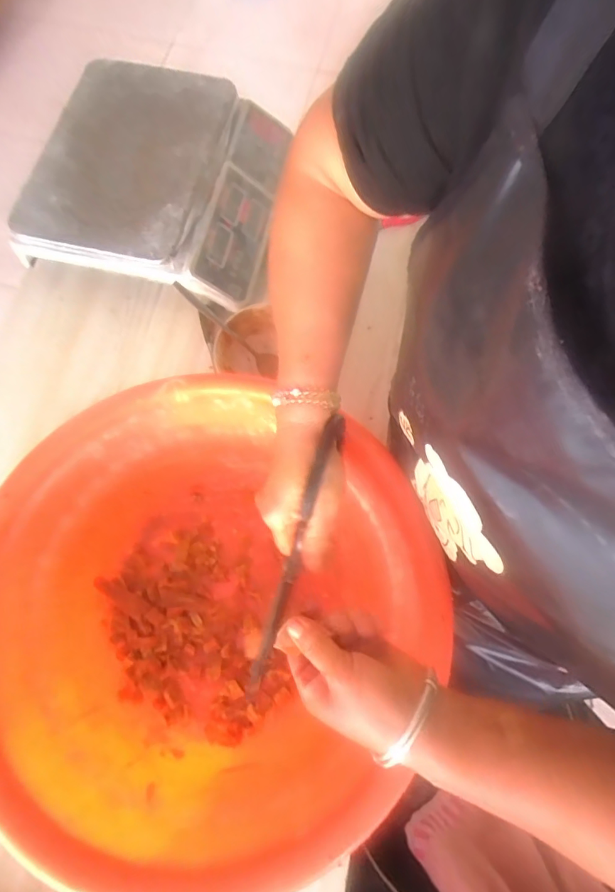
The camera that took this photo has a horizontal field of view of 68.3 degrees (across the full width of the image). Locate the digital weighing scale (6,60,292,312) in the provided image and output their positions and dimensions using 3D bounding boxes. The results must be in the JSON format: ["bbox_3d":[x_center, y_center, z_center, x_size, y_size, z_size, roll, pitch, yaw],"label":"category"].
[{"bbox_3d":[-0.201,-0.369,0.632,0.311,0.089,0.305,10,74,3],"label":"digital weighing scale"}]

